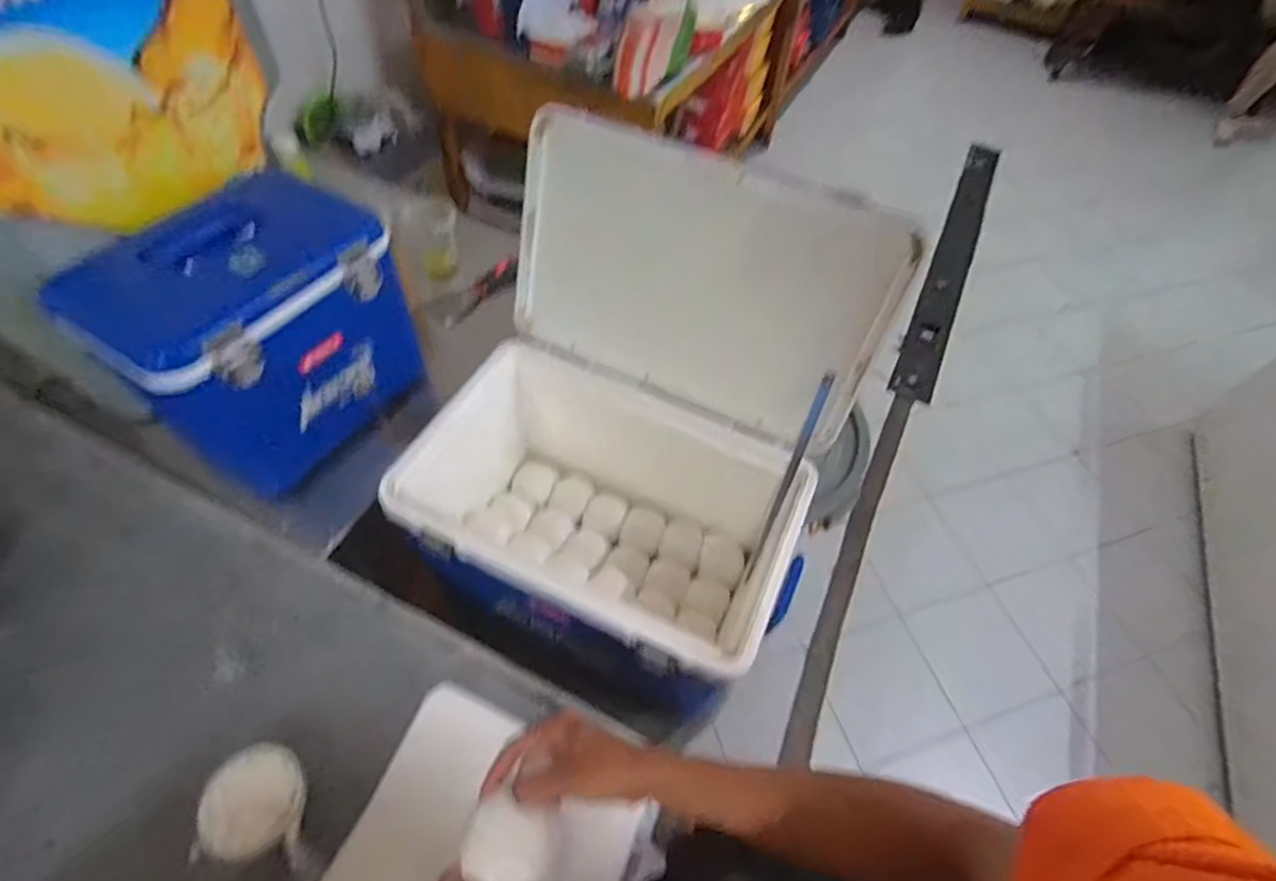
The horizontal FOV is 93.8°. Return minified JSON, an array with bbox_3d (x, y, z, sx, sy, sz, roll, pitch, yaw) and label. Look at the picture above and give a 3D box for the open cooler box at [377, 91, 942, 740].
[{"bbox_3d":[-0.020,0.023,0.795,0.490,0.454,0.473,22,56,11],"label":"open cooler box"}]

